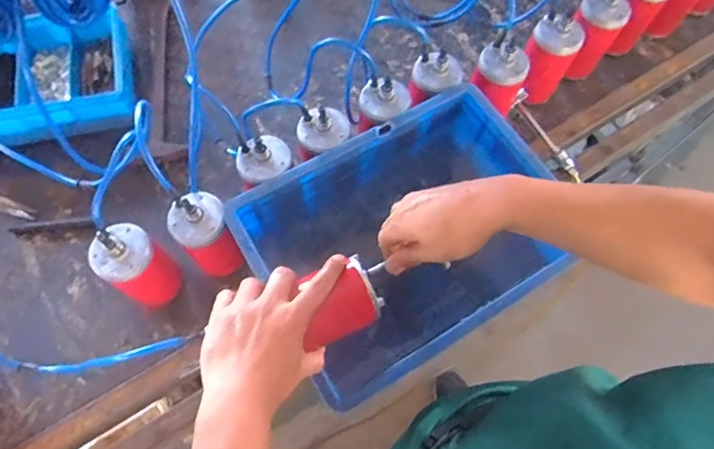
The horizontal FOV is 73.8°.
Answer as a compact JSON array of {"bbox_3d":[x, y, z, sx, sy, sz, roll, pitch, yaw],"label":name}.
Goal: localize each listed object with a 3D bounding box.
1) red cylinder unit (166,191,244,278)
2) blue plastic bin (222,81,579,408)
[{"bbox_3d":[-0.205,0.016,0.661,0.072,0.157,0.078,34,71,12],"label":"red cylinder unit"},{"bbox_3d":[0.067,0.020,0.674,0.403,0.144,0.286,-30,71,-12],"label":"blue plastic bin"}]

